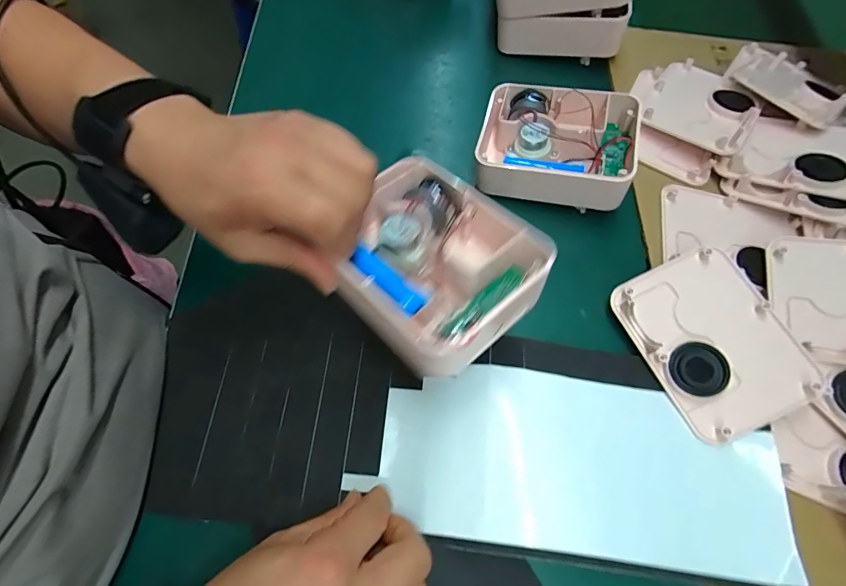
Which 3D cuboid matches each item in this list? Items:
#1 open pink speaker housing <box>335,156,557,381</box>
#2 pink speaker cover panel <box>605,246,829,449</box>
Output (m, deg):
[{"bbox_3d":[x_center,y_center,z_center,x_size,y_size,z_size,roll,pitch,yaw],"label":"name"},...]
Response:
[{"bbox_3d":[0.005,-0.024,0.259,0.122,0.038,0.107,42,74,19],"label":"open pink speaker housing"},{"bbox_3d":[0.210,0.032,0.314,0.095,0.016,0.124,-20,69,-13],"label":"pink speaker cover panel"}]

